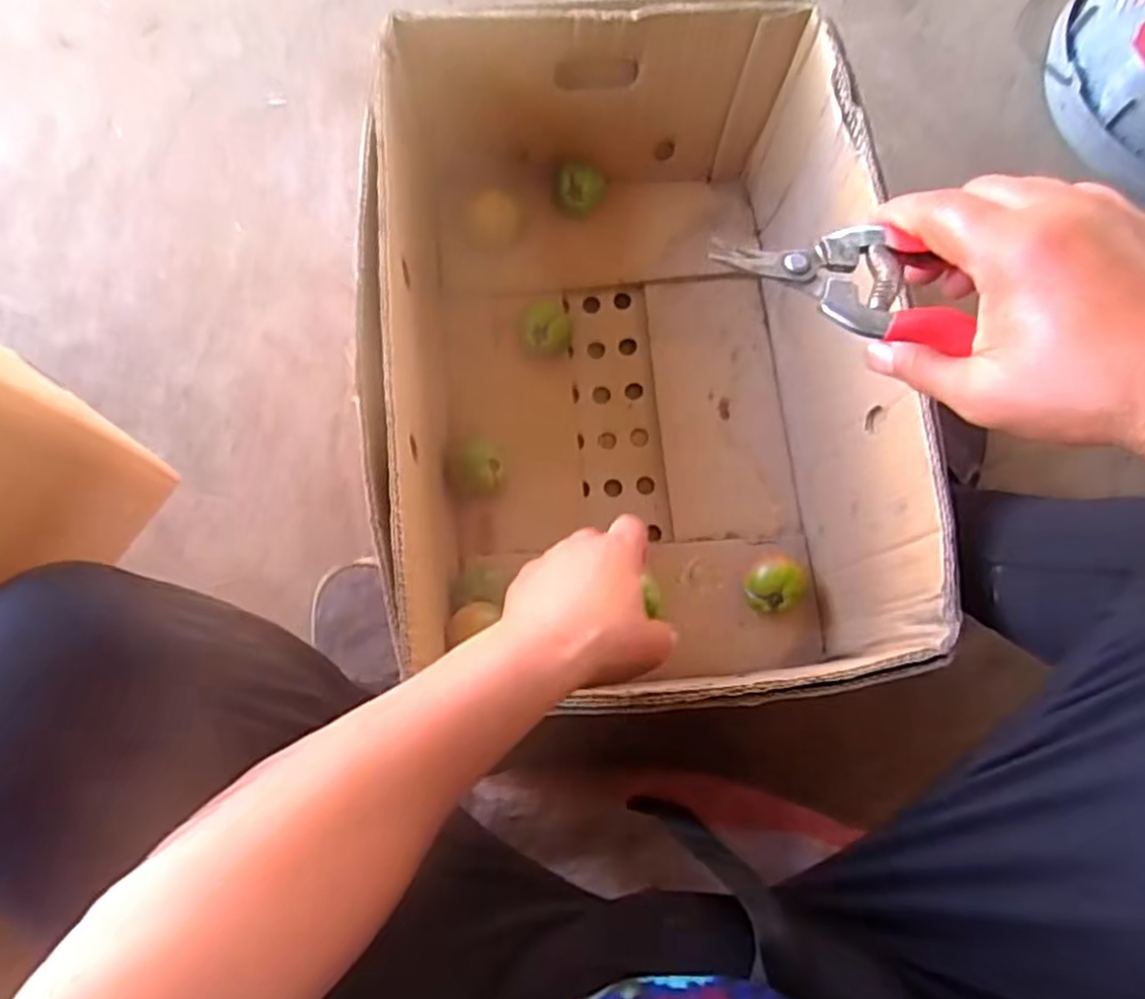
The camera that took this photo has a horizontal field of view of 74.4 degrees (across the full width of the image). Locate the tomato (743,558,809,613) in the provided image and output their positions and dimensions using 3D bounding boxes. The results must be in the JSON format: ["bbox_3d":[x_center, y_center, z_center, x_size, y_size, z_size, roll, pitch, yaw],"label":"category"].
[{"bbox_3d":[0.171,0.073,0.645,0.047,0.058,0.047,0,75,-1],"label":"tomato"}]

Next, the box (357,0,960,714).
[{"bbox_3d":[0.042,-0.102,0.614,0.361,0.219,0.510,-4,75,-2],"label":"box"}]

